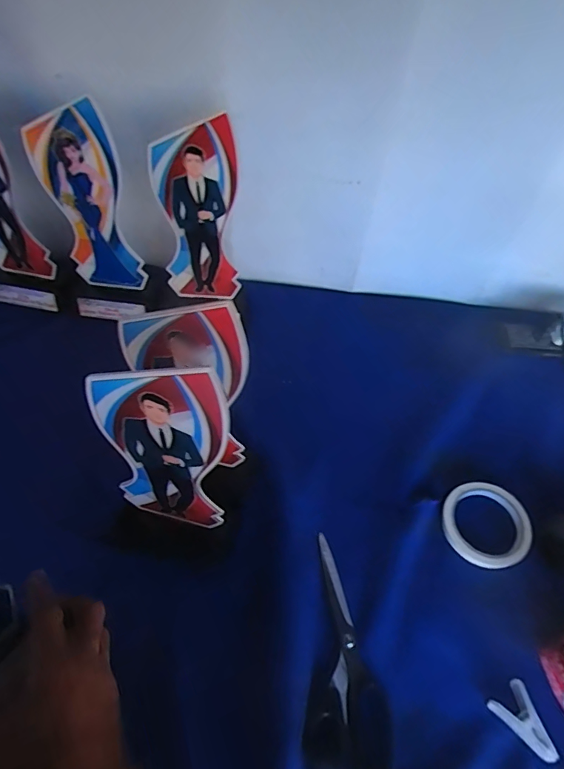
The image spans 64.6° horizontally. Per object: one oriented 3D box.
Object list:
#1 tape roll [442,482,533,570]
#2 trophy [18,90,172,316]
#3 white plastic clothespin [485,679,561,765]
[{"bbox_3d":[0.238,0.161,0.522,0.095,0.015,0.098,2,54,-3],"label":"tape roll"},{"bbox_3d":[-0.238,-0.204,0.576,0.128,0.293,0.057,13,54,6],"label":"trophy"},{"bbox_3d":[0.231,0.318,0.419,0.041,0.008,0.059,-25,59,-20],"label":"white plastic clothespin"}]

